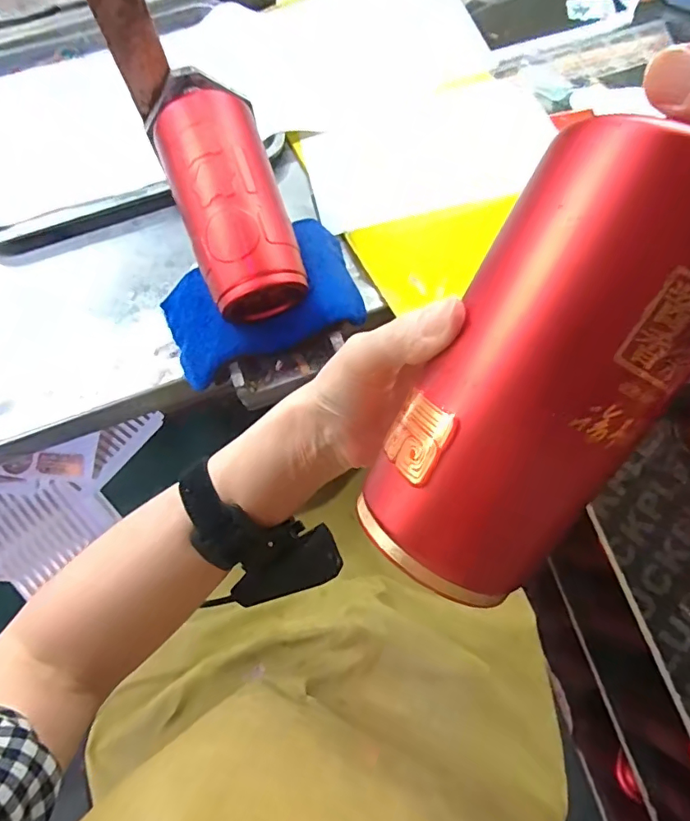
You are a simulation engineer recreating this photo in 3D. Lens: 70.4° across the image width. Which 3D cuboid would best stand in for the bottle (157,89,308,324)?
[{"bbox_3d":[-0.094,-0.171,0.401,0.079,0.070,0.187,-18,75,-7],"label":"bottle"}]

